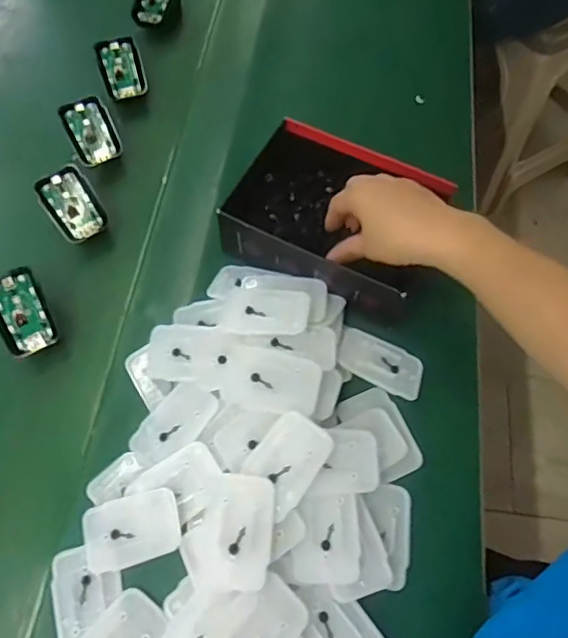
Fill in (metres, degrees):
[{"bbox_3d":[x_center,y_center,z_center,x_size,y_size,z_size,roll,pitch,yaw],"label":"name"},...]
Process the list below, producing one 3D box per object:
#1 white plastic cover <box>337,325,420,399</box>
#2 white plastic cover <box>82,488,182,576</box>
[{"bbox_3d":[0.078,0.034,0.452,0.070,0.009,0.045,24,55,-3],"label":"white plastic cover"},{"bbox_3d":[-0.105,0.146,0.391,0.066,0.015,0.044,-14,64,-7],"label":"white plastic cover"}]

